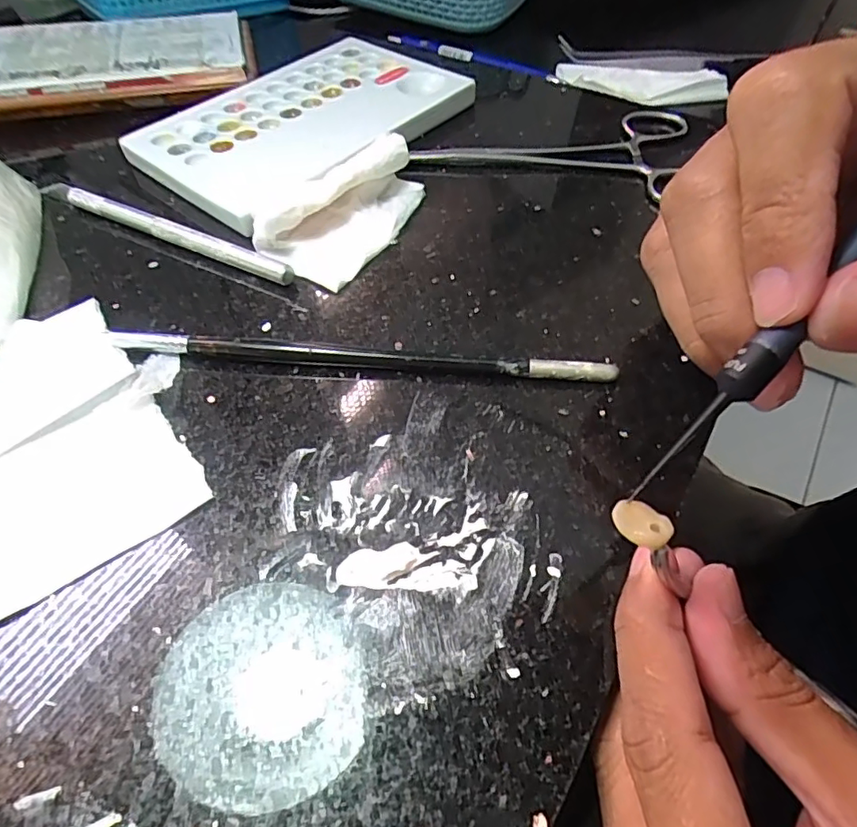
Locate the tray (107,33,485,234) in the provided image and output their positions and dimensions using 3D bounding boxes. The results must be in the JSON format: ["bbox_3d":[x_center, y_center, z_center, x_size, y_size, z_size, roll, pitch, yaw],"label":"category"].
[{"bbox_3d":[-0.059,-0.145,0.270,0.094,0.015,0.150,35,61,24],"label":"tray"}]

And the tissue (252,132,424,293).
[{"bbox_3d":[-0.032,-0.086,0.221,0.040,0.022,0.071,26,58,19],"label":"tissue"}]

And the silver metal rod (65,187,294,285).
[{"bbox_3d":[-0.103,-0.073,0.222,0.115,0.009,0.007,23,57,17],"label":"silver metal rod"}]

